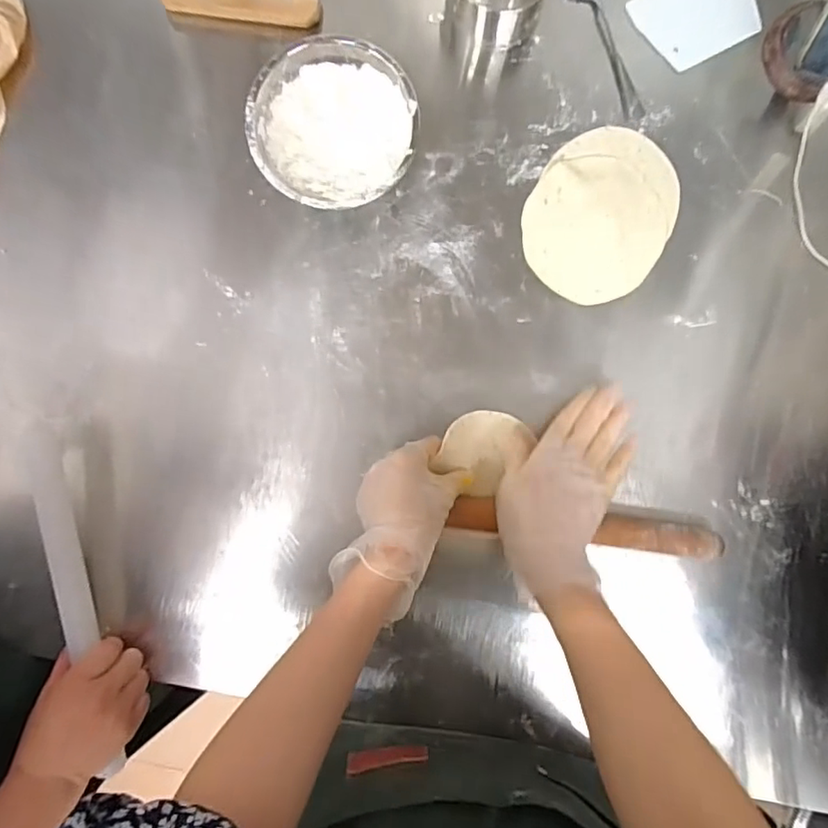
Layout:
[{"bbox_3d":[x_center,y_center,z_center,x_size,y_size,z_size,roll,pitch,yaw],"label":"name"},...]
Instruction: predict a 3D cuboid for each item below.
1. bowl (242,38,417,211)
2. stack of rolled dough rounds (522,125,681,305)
[{"bbox_3d":[-0.073,-0.257,0.502,0.147,0.056,0.143,0,90,-1],"label":"bowl"},{"bbox_3d":[0.181,-0.193,0.525,0.131,0.013,0.169,29,90,-1],"label":"stack of rolled dough rounds"}]

